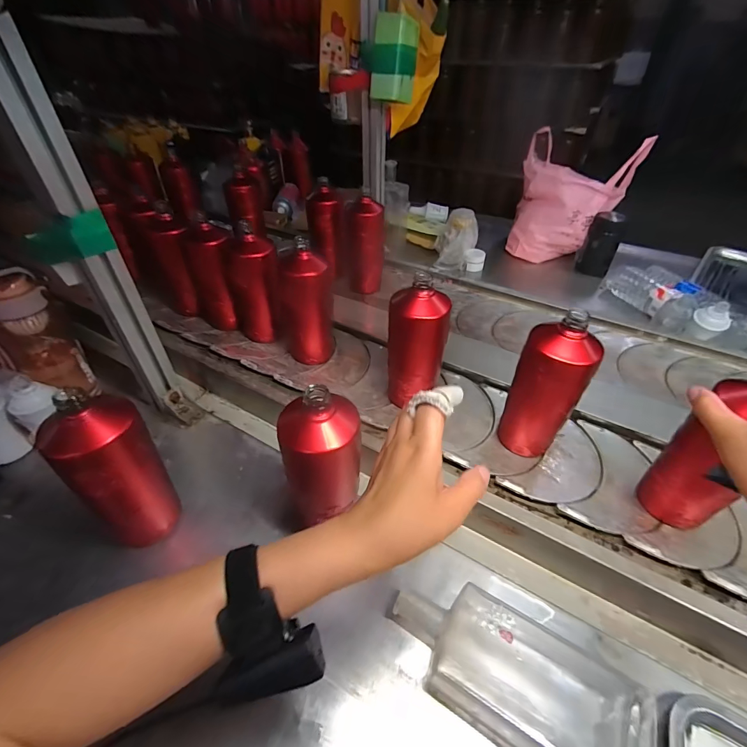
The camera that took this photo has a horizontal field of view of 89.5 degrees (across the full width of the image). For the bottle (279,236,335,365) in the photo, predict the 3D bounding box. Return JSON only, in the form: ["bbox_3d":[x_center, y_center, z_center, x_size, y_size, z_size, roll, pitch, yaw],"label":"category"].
[{"bbox_3d":[-0.112,-0.107,0.634,0.084,0.187,0.074,-7,44,-8],"label":"bottle"}]

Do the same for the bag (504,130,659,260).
[{"bbox_3d":[0.497,-0.425,0.966,0.249,0.275,0.140,11,44,11],"label":"bag"}]

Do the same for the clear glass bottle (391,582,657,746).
[{"bbox_3d":[0.132,0.277,0.339,0.222,0.039,0.097,22,47,21],"label":"clear glass bottle"}]

